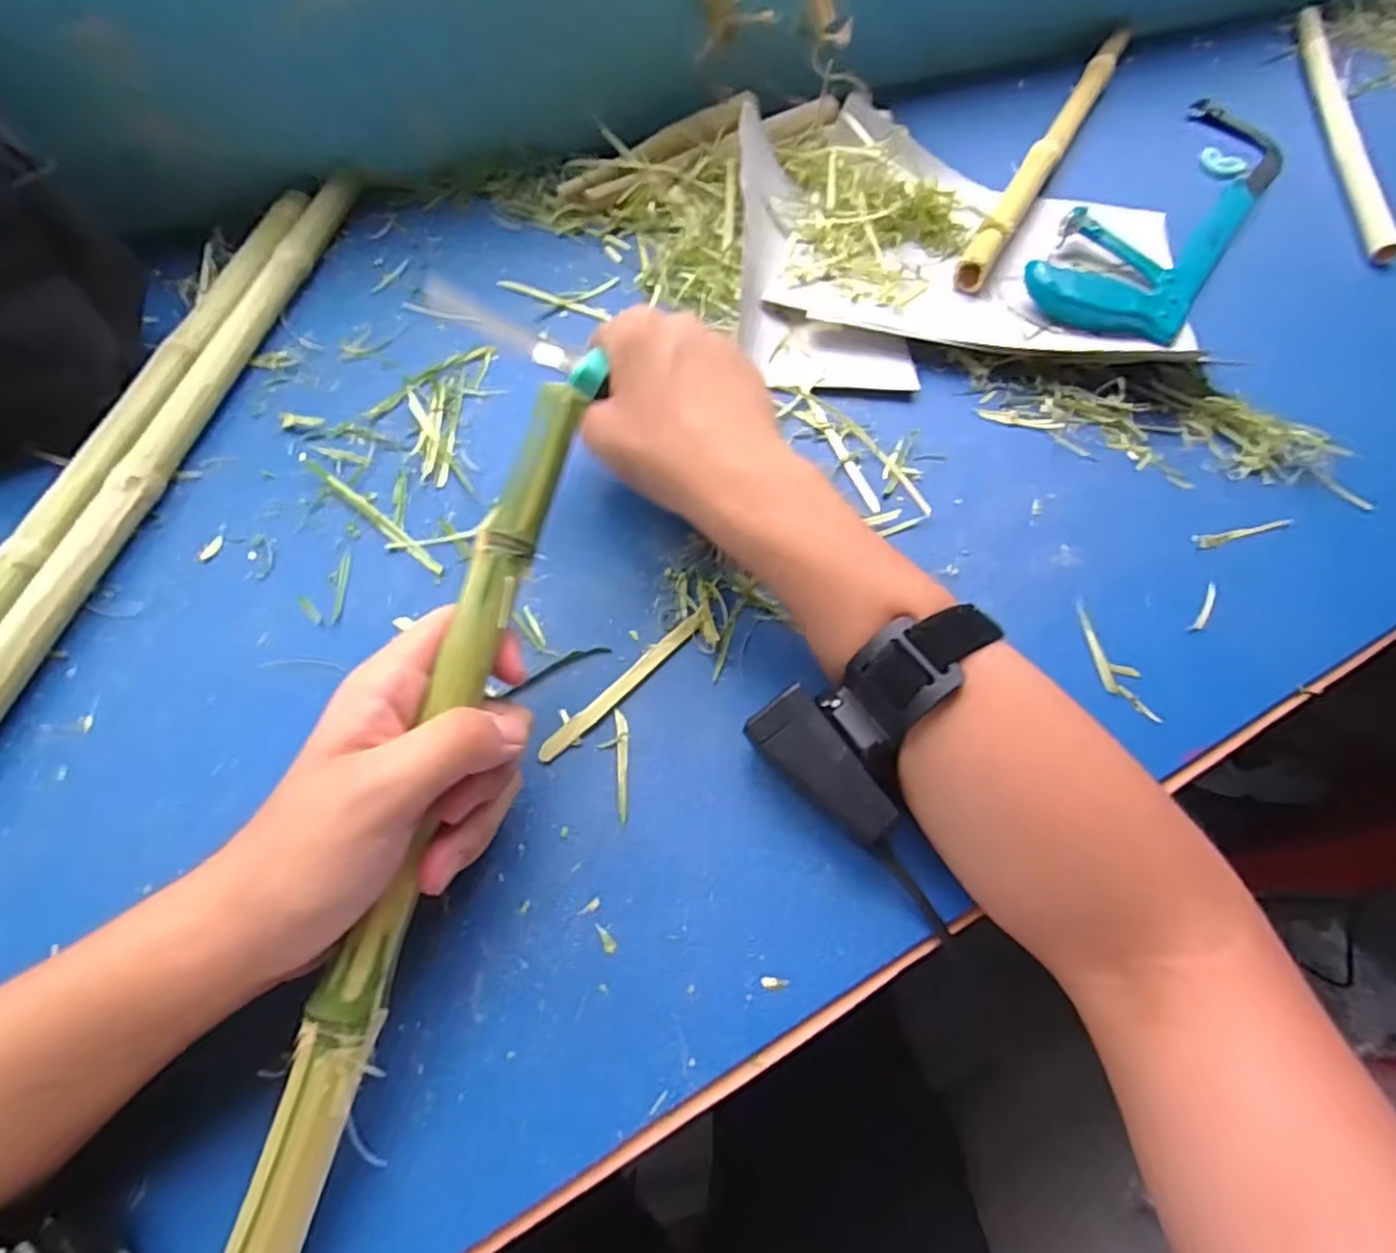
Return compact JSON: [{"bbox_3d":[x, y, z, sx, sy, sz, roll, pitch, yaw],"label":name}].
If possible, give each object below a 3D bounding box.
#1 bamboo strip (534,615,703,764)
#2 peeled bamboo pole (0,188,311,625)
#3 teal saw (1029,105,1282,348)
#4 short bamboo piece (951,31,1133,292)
[{"bbox_3d":[-0.035,0.027,0.320,0.009,0.004,0.100,41,67,16],"label":"bamboo strip"},{"bbox_3d":[-0.306,-0.084,0.350,0.027,0.024,0.462,8,62,0],"label":"peeled bamboo pole"},{"bbox_3d":[0.383,-0.341,0.540,0.108,0.021,0.405,36,65,14],"label":"teal saw"},{"bbox_3d":[0.307,-0.418,0.576,0.024,0.022,0.463,29,64,11],"label":"short bamboo piece"}]

